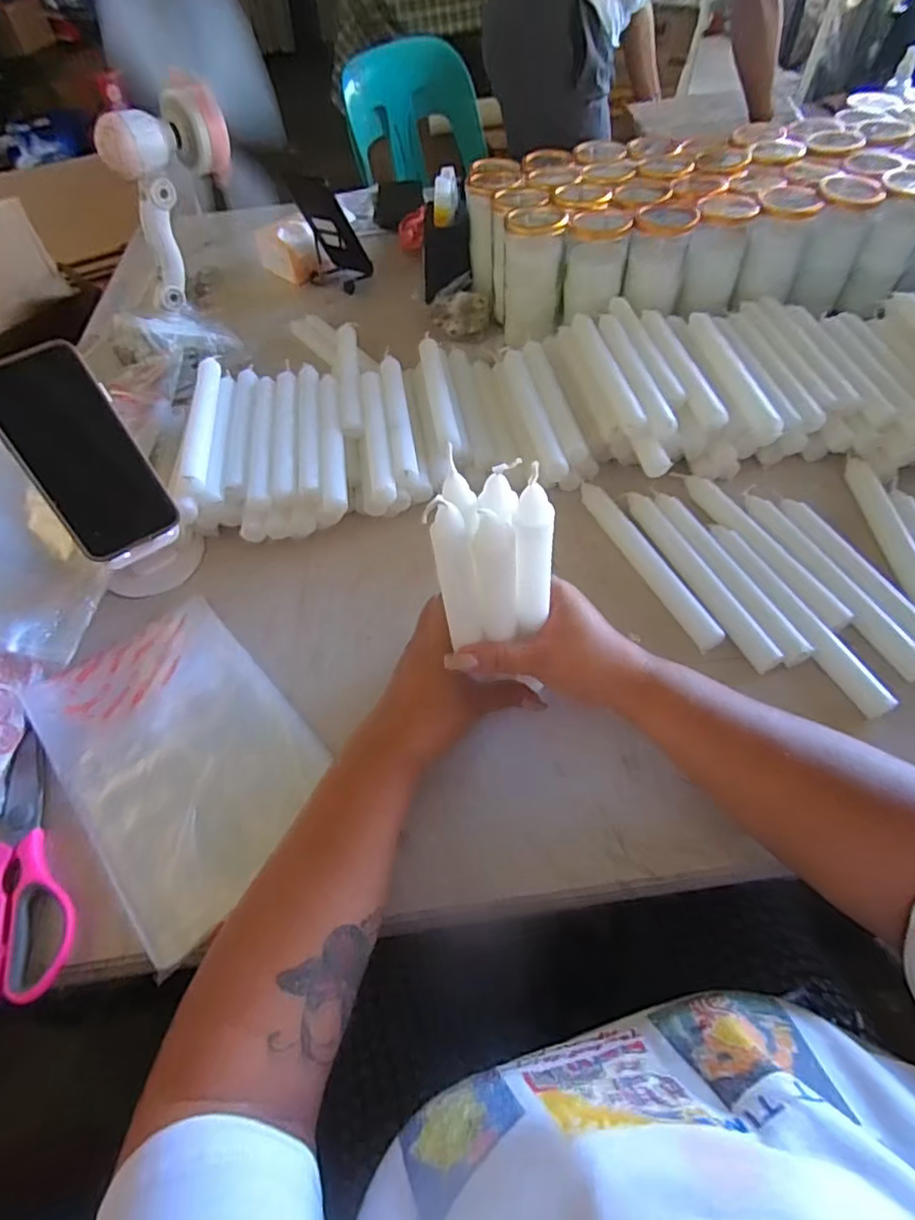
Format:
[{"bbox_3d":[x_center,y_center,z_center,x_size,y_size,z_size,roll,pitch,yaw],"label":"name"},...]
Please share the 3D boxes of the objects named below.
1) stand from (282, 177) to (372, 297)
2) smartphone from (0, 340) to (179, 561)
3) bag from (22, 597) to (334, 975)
[{"bbox_3d":[-0.186,-0.505,0.802,0.082,0.149,0.058,13,80,13],"label":"stand"},{"bbox_3d":[-0.296,-0.123,0.460,0.078,0.158,0.014,-33,16,-20],"label":"smartphone"},{"bbox_3d":[-0.204,0.101,0.433,0.151,0.012,0.240,-37,60,-21],"label":"bag"}]

